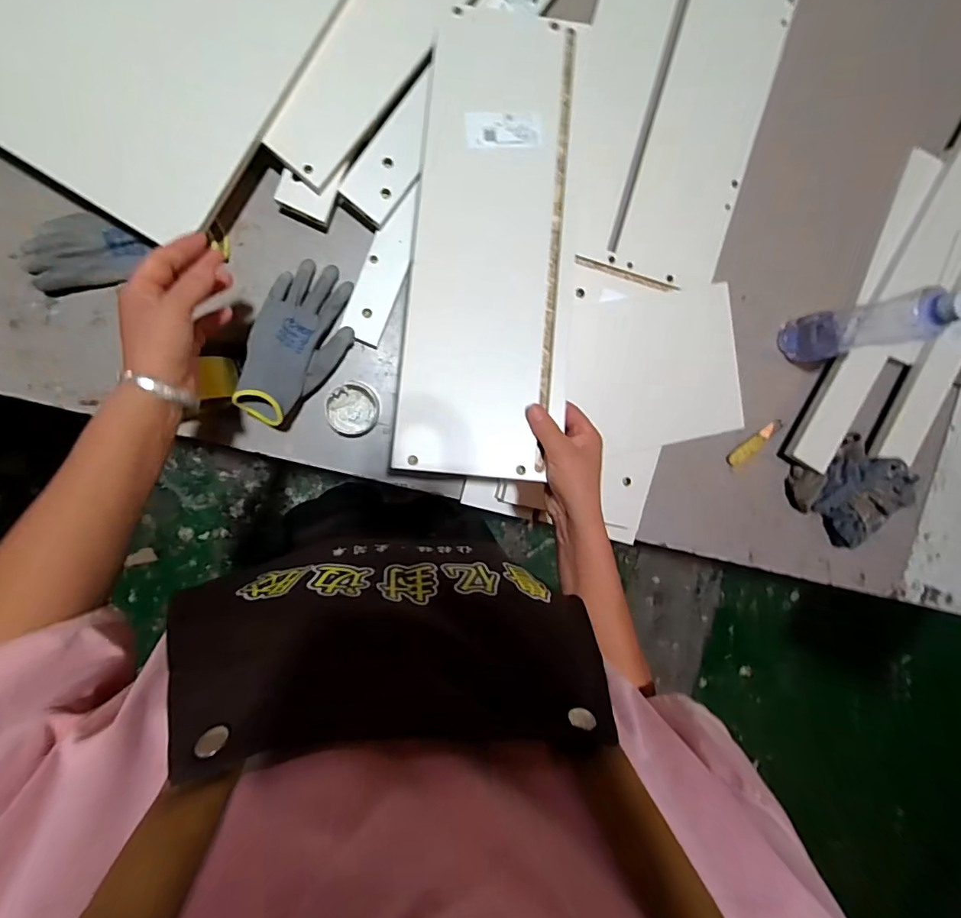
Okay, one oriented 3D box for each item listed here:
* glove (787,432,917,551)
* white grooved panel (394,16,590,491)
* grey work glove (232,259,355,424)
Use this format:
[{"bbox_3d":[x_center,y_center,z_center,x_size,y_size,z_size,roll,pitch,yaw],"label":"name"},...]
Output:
[{"bbox_3d":[0.551,0.052,0.720,0.141,0.048,0.167,-44,100,-3],"label":"glove"},{"bbox_3d":[0.016,-0.226,0.494,0.164,0.021,0.483,7,85,-9],"label":"white grooved panel"},{"bbox_3d":[-0.211,-0.136,0.573,0.098,0.056,0.196,19,73,-10],"label":"grey work glove"}]

